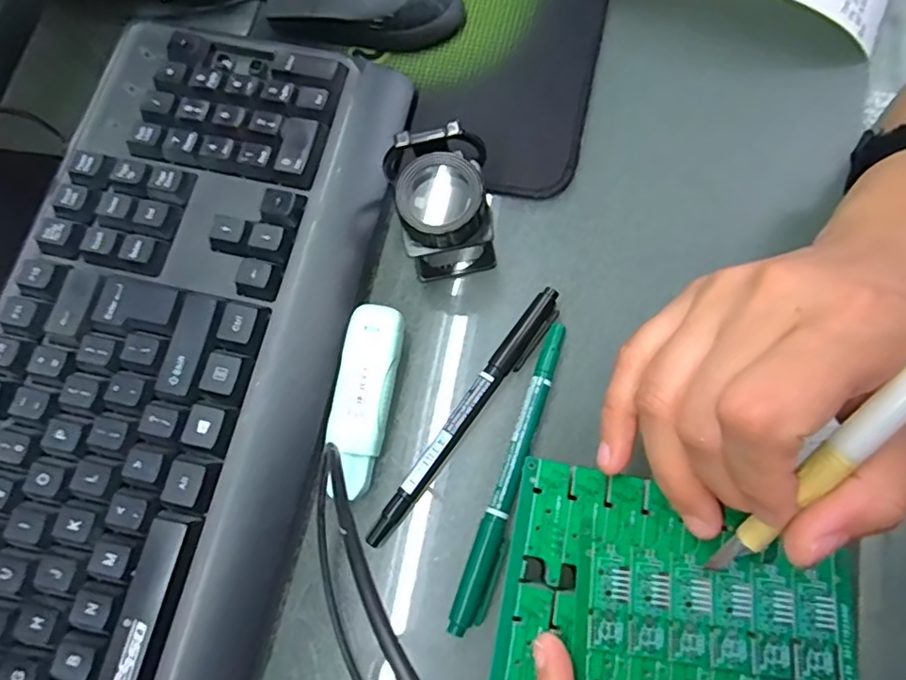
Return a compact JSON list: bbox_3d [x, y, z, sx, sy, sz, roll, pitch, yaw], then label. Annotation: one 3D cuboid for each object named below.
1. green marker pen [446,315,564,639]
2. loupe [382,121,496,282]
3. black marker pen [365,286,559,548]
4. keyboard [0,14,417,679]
[{"bbox_3d":[0.028,0.057,0.256,0.014,0.007,0.137,18,75,12],"label":"green marker pen"},{"bbox_3d":[-0.004,-0.061,0.272,0.045,0.050,0.055,-9,74,-3],"label":"loupe"},{"bbox_3d":[0.007,0.033,0.265,0.013,0.010,0.137,35,79,15],"label":"black marker pen"},{"bbox_3d":[-0.144,0.044,0.260,0.162,0.027,0.425,13,72,4],"label":"keyboard"}]

